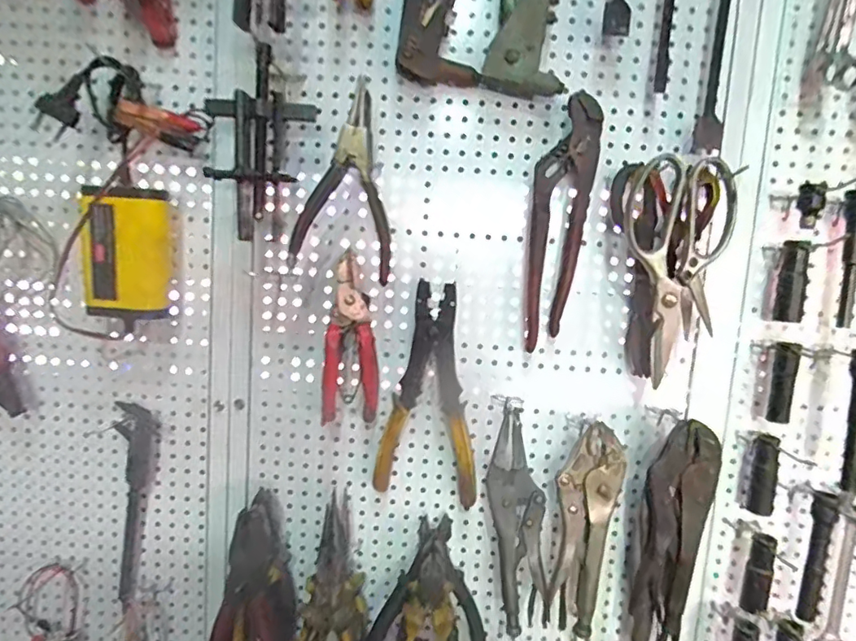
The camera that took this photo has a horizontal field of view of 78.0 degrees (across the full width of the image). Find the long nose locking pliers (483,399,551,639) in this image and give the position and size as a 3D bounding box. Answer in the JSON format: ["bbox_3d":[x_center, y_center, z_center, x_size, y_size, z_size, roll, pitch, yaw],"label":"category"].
[{"bbox_3d":[0.086,0.187,0.493,0.067,0.199,0.027,6,9,12],"label":"long nose locking pliers"}]

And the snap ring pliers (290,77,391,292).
[{"bbox_3d":[-0.066,-0.120,0.472,0.091,0.162,0.029,10,19,-12],"label":"snap ring pliers"}]

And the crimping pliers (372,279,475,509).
[{"bbox_3d":[0.003,0.072,0.539,0.101,0.214,0.032,6,9,10],"label":"crimping pliers"}]

